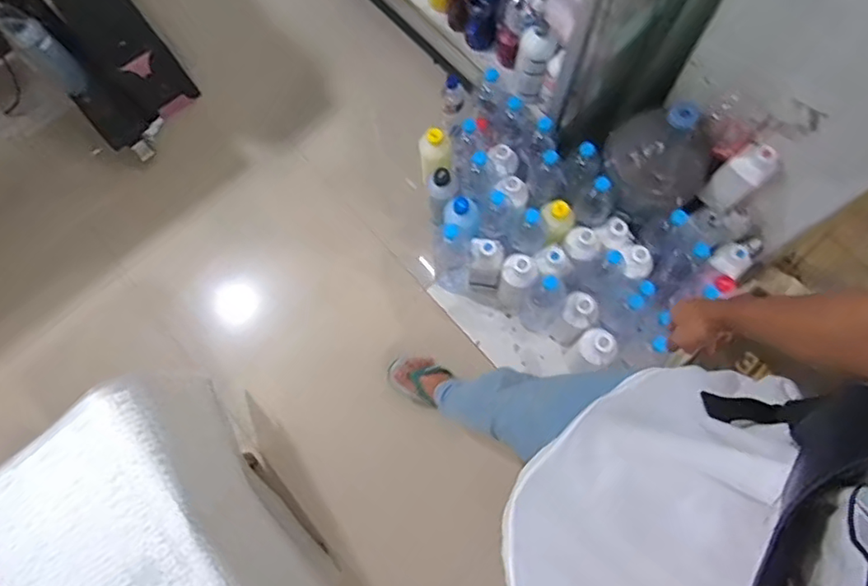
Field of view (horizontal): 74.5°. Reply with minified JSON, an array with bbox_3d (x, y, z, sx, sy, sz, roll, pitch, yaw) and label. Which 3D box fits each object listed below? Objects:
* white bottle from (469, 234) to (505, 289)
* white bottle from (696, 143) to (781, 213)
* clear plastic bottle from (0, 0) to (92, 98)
[{"bbox_3d":[0.133,-0.077,1.439,0.078,0.240,0.074,-1,72,2],"label":"white bottle"},{"bbox_3d":[0.679,-0.260,1.269,0.078,0.188,0.086,-41,75,-10],"label":"white bottle"},{"bbox_3d":[-1.008,-0.629,1.464,0.082,0.275,0.084,22,74,9],"label":"clear plastic bottle"}]

